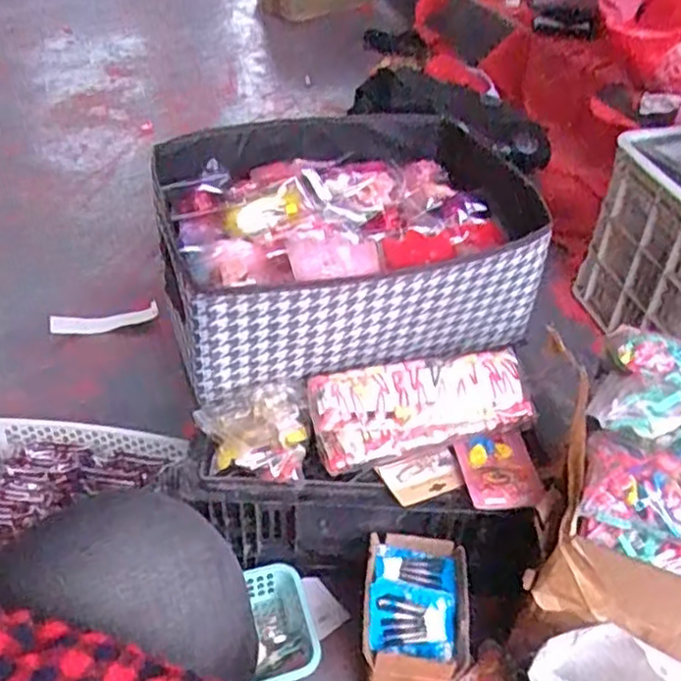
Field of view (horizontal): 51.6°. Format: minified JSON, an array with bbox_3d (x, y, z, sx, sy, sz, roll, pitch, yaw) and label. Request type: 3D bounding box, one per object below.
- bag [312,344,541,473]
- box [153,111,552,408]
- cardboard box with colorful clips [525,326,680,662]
[{"bbox_3d":[0.082,0.072,0.744,0.226,0.067,0.089,-6,43,-10],"label":"bag"},{"bbox_3d":[0.004,-0.127,0.872,0.426,0.162,0.354,-11,44,-15],"label":"box"},{"bbox_3d":[0.294,0.128,0.669,0.192,0.152,0.256,8,43,5],"label":"cardboard box with colorful clips"}]

